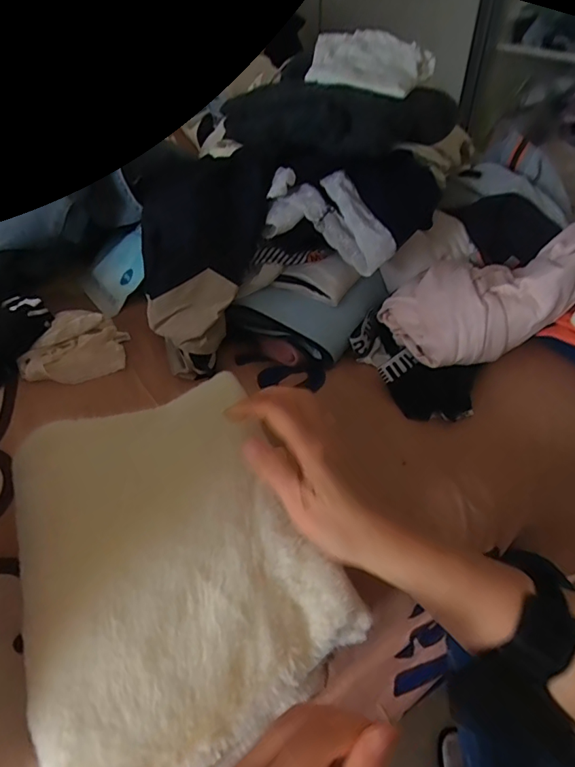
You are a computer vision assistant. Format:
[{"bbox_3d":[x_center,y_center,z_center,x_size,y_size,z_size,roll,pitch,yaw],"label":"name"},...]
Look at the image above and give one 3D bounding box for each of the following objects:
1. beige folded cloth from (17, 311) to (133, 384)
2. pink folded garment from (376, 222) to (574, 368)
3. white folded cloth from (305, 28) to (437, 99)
[{"bbox_3d":[-0.264,-0.046,0.602,0.131,0.035,0.101,-20,45,-22],"label":"beige folded cloth"},{"bbox_3d":[0.238,-0.108,0.582,0.226,0.127,0.133,-15,43,-18],"label":"pink folded garment"},{"bbox_3d":[0.112,-0.437,0.655,0.160,0.048,0.172,11,42,11],"label":"white folded cloth"}]

